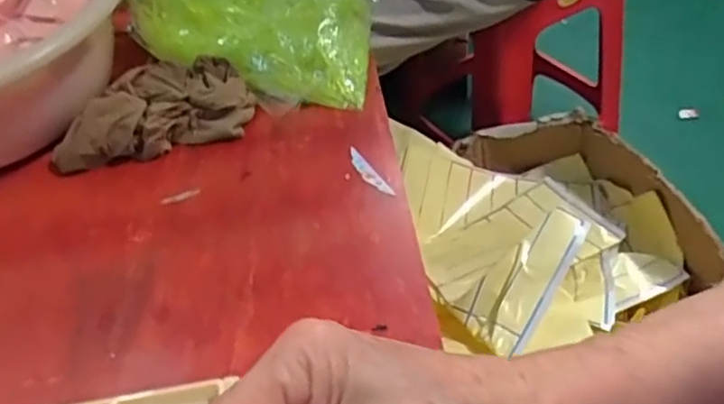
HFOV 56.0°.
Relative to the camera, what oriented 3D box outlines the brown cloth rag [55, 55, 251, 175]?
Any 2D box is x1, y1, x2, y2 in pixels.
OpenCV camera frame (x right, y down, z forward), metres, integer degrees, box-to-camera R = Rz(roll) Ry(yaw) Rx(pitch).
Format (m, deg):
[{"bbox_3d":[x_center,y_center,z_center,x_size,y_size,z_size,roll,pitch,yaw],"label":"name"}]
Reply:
[{"bbox_3d":[-0.161,-0.073,0.525,0.150,0.041,0.077,-12,45,-5],"label":"brown cloth rag"}]

